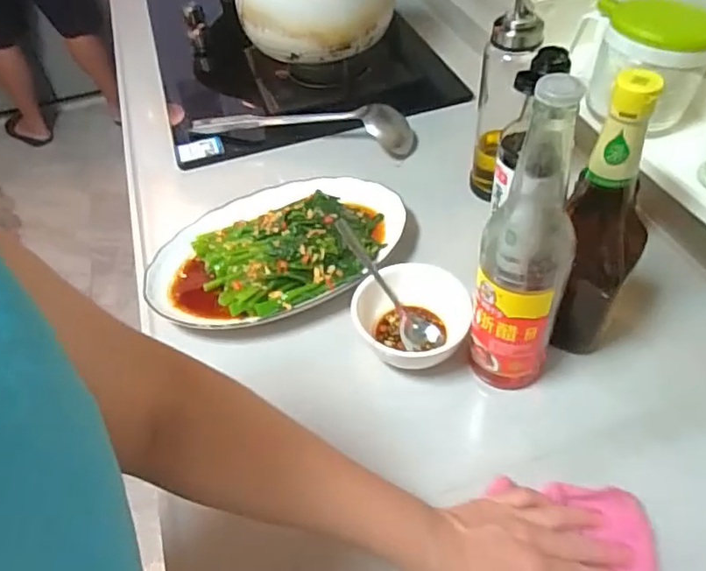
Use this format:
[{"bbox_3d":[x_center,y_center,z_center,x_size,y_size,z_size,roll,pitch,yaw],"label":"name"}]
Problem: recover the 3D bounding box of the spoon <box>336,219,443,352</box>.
[{"bbox_3d":[0.030,0.002,0.578,0.039,0.032,0.155,-30,74,-20],"label":"spoon"}]

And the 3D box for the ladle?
[{"bbox_3d":[-0.076,-0.228,0.812,0.319,0.054,0.053,10,50,14],"label":"ladle"}]

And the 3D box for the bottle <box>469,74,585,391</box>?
[{"bbox_3d":[0.134,-0.022,0.445,0.065,0.283,0.064,11,51,15],"label":"bottle"}]

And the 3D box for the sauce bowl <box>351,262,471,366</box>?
[{"bbox_3d":[0.056,0.037,0.567,0.105,0.069,0.110,-3,49,3],"label":"sauce bowl"}]

